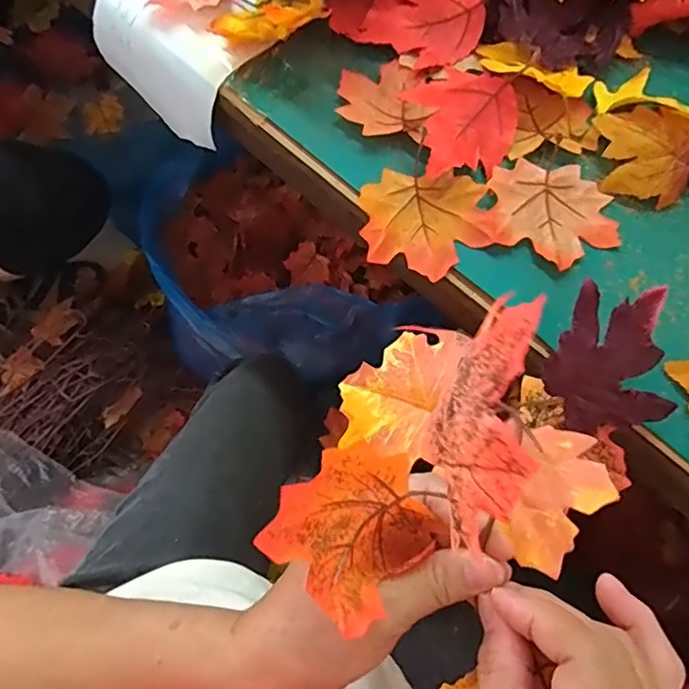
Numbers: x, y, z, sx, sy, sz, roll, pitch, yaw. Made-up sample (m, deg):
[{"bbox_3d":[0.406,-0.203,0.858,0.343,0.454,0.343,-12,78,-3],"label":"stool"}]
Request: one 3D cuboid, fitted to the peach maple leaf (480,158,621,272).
[{"bbox_3d":[0.144,-0.091,0.396,0.092,0.007,0.078,12,71,2],"label":"peach maple leaf"}]

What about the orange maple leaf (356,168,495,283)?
[{"bbox_3d":[0.055,-0.082,0.393,0.085,0.012,0.073,2,71,-2],"label":"orange maple leaf"}]

